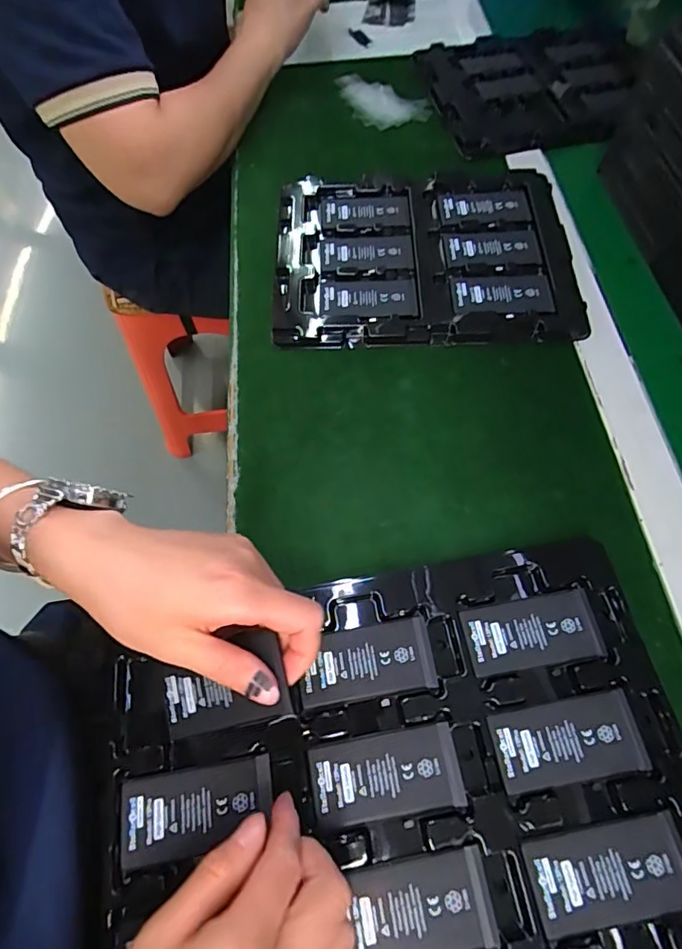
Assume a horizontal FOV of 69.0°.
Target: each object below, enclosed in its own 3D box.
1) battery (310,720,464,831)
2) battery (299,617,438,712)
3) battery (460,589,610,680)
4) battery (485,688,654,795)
[{"bbox_3d":[0.026,0.174,0.286,0.085,0.004,0.044,-10,64,-2],"label":"battery"},{"bbox_3d":[0.016,0.119,0.314,0.082,0.004,0.043,-10,64,-2],"label":"battery"},{"bbox_3d":[0.122,0.101,0.317,0.084,0.004,0.042,-10,64,-2],"label":"battery"},{"bbox_3d":[0.132,0.156,0.290,0.084,0.004,0.043,-10,64,-2],"label":"battery"}]

